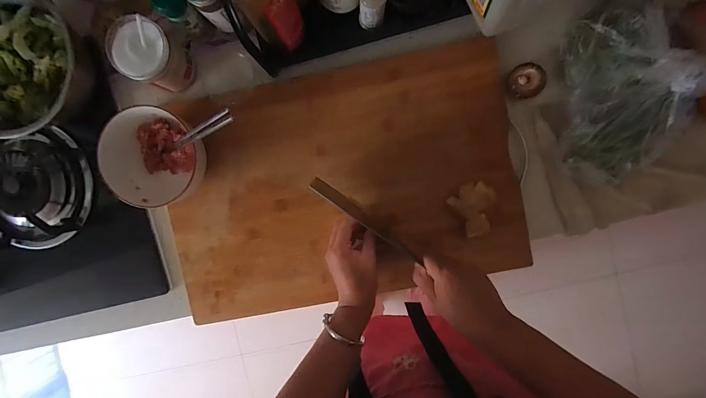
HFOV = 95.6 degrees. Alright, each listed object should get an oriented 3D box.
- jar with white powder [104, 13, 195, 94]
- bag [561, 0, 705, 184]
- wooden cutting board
[{"bbox_3d":[-0.297,-0.212,0.477,0.085,0.082,0.079,0,96,0],"label":"jar with white powder"},{"bbox_3d":[0.393,-0.153,0.452,0.161,0.084,0.249,-4,96,1],"label":"bag"},{"bbox_3d":[-0.024,-0.019,0.503,0.554,0.030,0.361,-11,96,2],"label":"wooden cutting board"}]

